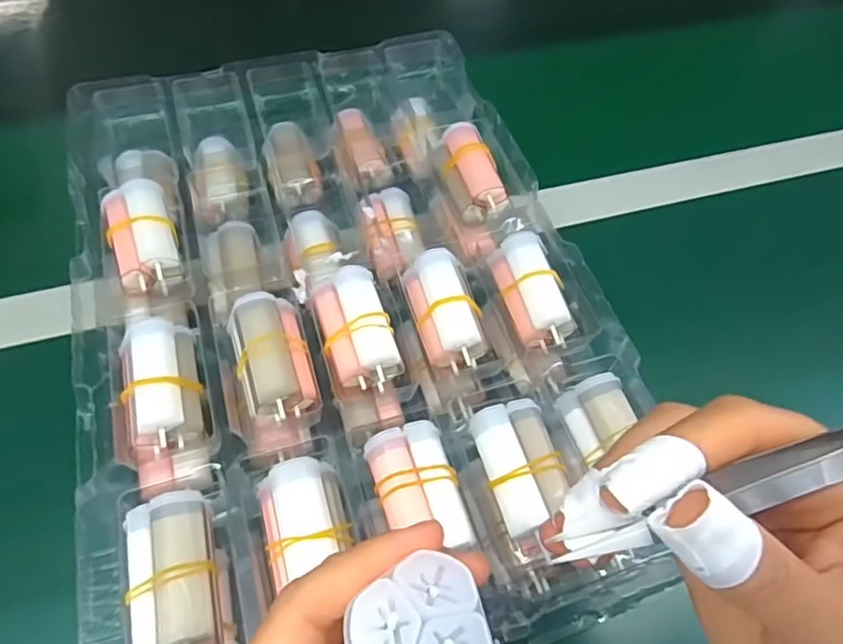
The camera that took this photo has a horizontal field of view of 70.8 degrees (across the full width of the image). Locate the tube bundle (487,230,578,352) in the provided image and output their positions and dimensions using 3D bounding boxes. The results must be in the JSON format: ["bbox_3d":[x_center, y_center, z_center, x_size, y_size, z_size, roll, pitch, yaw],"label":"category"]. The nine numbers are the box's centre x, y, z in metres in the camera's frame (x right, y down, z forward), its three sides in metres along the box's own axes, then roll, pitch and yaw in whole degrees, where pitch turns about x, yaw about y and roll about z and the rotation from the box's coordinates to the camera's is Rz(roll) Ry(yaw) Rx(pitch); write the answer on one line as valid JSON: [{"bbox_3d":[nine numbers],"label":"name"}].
[{"bbox_3d":[0.063,-0.019,0.336,0.031,0.020,0.065,-12,59,-9],"label":"tube bundle"}]

